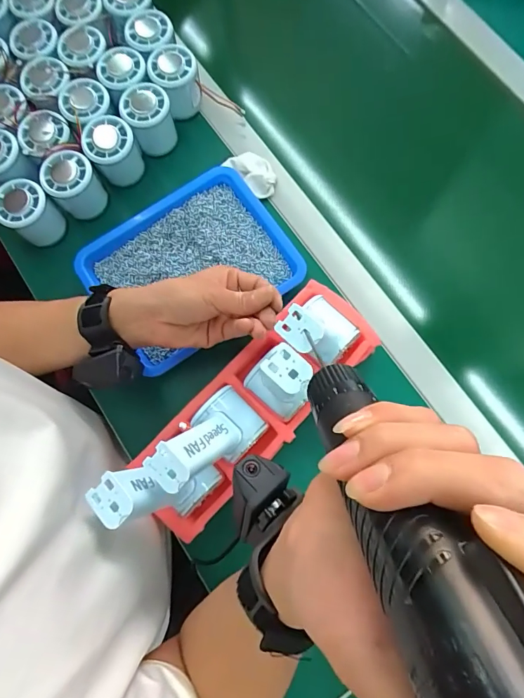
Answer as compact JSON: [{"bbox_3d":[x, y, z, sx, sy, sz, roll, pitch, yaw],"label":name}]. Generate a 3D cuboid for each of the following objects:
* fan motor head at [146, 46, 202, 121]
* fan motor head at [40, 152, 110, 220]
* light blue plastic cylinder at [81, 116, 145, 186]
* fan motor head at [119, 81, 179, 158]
[{"bbox_3d":[-0.103,-0.320,0.490,0.053,0.054,0.052,0,77,1],"label":"fan motor head"},{"bbox_3d":[-0.216,-0.189,0.475,0.055,0.062,0.050,0,77,1],"label":"fan motor head"},{"bbox_3d":[-0.173,-0.231,0.482,0.054,0.070,0.050,0,77,1],"label":"light blue plastic cylinder"},{"bbox_3d":[-0.134,-0.271,0.489,0.056,0.063,0.051,-24,78,-4],"label":"fan motor head"}]

